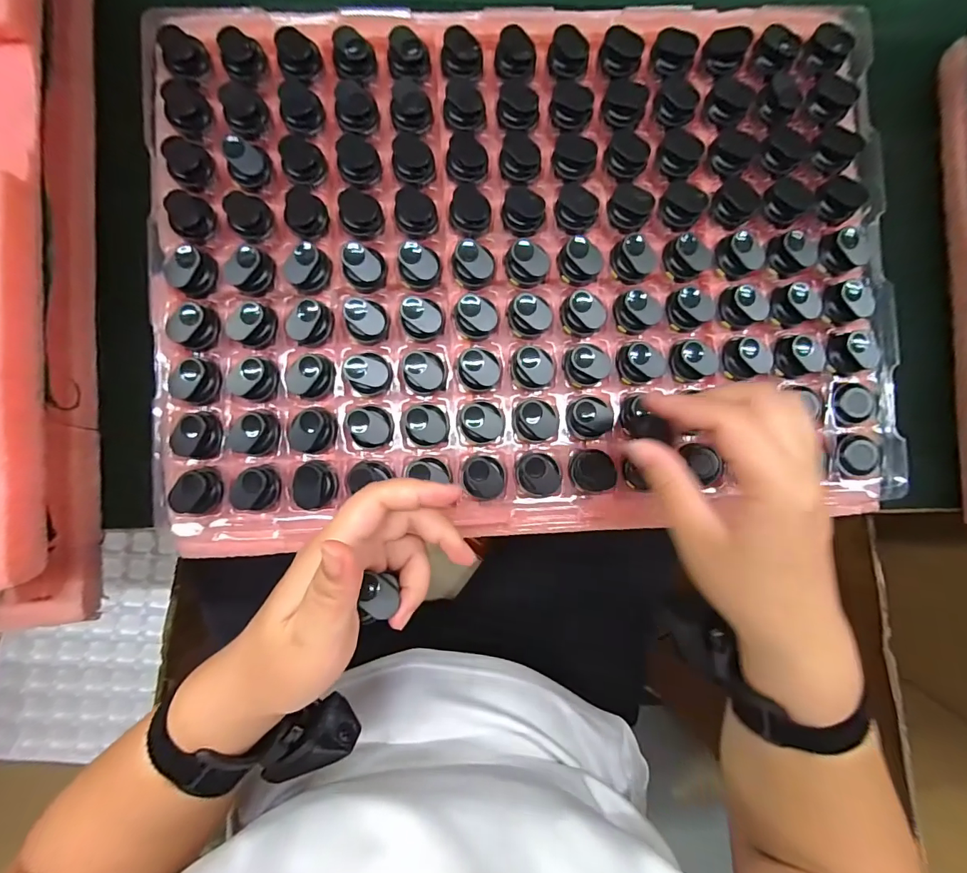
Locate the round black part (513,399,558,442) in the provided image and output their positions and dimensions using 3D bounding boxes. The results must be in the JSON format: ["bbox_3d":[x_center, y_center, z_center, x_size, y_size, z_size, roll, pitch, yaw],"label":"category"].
[{"bbox_3d":[0.036,-0.011,0.290,0.030,0.013,0.027,-5,89,-2],"label":"round black part"}]

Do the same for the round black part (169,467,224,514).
[{"bbox_3d":[-0.184,0.035,0.274,0.028,0.014,0.028,0,88,-2],"label":"round black part"}]

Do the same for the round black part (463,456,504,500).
[{"bbox_3d":[0.000,0.028,0.286,0.026,0.012,0.028,0,88,-2],"label":"round black part"}]

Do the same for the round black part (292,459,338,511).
[{"bbox_3d":[-0.109,0.031,0.278,0.025,0.015,0.030,1,88,-2],"label":"round black part"}]

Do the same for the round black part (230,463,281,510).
[{"bbox_3d":[-0.148,0.033,0.277,0.028,0.012,0.028,0,88,-2],"label":"round black part"}]

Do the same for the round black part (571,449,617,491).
[{"bbox_3d":[0.074,0.023,0.290,0.028,0.010,0.027,-4,89,-2],"label":"round black part"}]

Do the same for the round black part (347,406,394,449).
[{"bbox_3d":[-0.073,-0.007,0.282,0.025,0.016,0.028,-27,89,-2],"label":"round black part"}]

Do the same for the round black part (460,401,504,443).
[{"bbox_3d":[-0.001,-0.009,0.286,0.027,0.012,0.026,0,88,-2],"label":"round black part"}]

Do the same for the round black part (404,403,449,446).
[{"bbox_3d":[-0.037,-0.008,0.285,0.026,0.012,0.028,0,88,-2],"label":"round black part"}]

